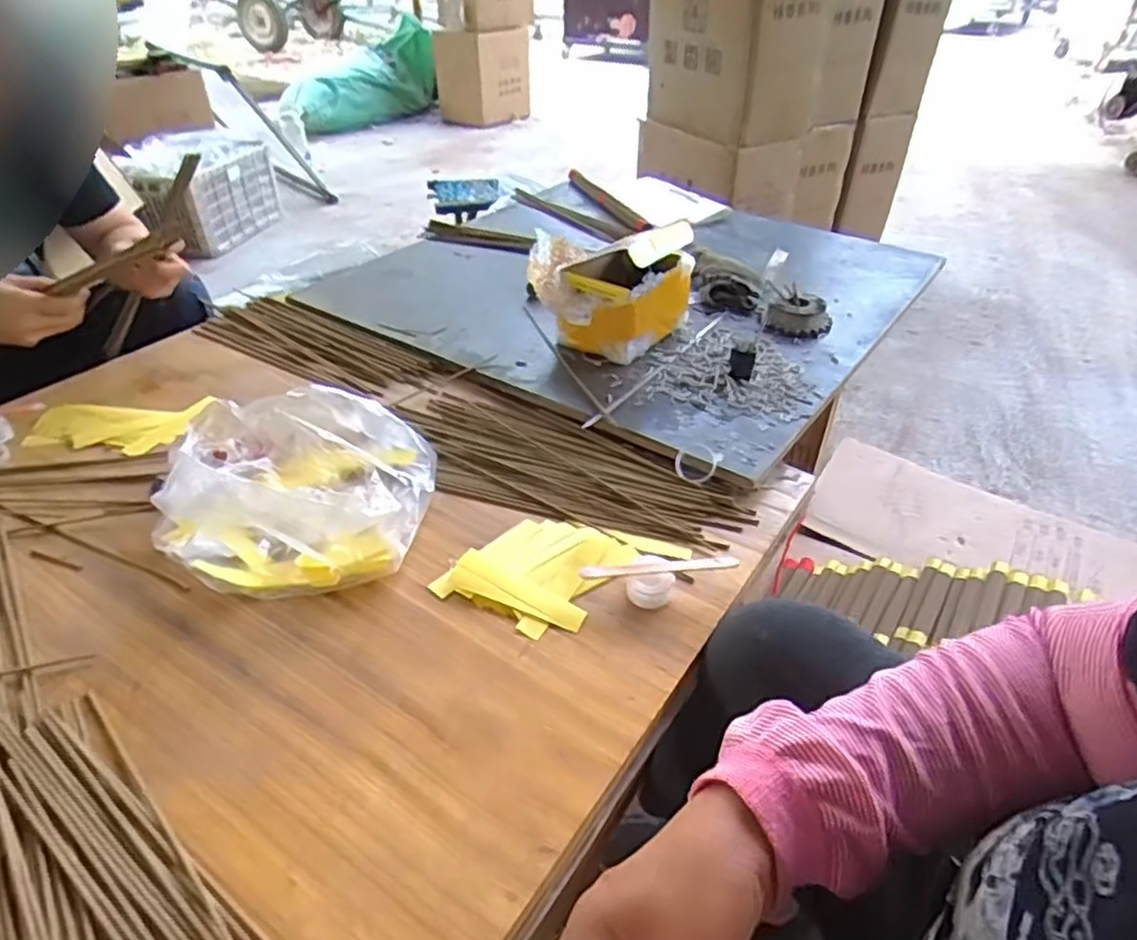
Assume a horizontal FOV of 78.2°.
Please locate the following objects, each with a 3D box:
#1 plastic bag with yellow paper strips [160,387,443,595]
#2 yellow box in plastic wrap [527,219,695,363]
[{"bbox_3d":[-0.234,0.001,0.592,0.210,0.098,0.182,3,38,3],"label":"plastic bag with yellow paper strips"},{"bbox_3d":[0.044,-0.222,0.839,0.166,0.115,0.157,24,44,28],"label":"yellow box in plastic wrap"}]

